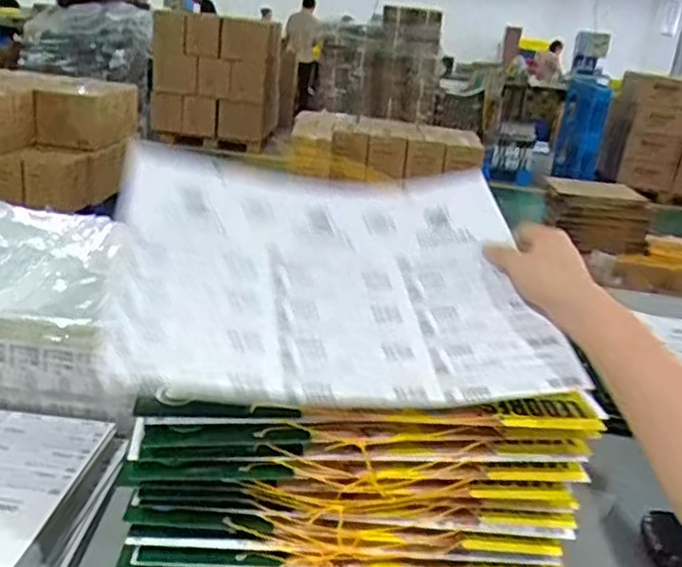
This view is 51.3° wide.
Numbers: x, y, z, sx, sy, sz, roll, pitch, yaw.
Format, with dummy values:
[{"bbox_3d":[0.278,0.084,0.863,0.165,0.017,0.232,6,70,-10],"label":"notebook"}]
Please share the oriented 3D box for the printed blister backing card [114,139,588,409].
[{"bbox_3d":[-0.009,-0.018,0.576,0.325,0.030,0.273,4,39,-14],"label":"printed blister backing card"}]

